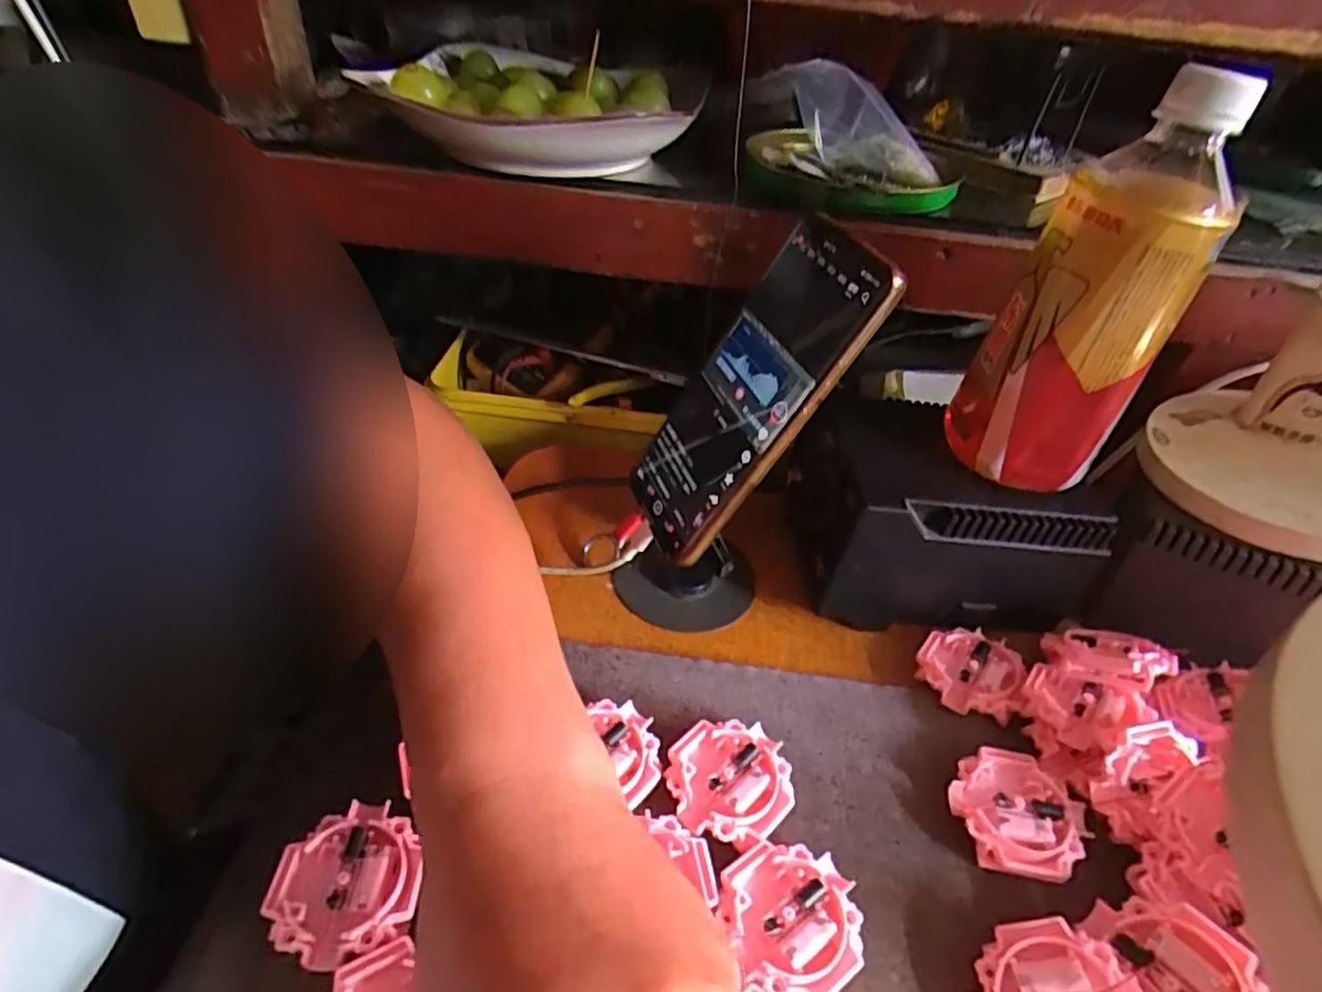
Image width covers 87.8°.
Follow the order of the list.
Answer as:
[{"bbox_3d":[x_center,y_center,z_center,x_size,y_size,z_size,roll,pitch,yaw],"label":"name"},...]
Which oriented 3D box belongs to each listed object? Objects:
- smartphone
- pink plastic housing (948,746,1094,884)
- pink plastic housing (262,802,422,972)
[{"bbox_3d":[0.039,-0.046,0.324,0.009,0.164,0.071,17,33,-36],"label":"smartphone"},{"bbox_3d":[0.154,0.136,0.297,0.052,0.011,0.051,7,40,2],"label":"pink plastic housing"},{"bbox_3d":[-0.118,0.143,0.253,0.047,0.010,0.051,3,40,-3],"label":"pink plastic housing"}]

